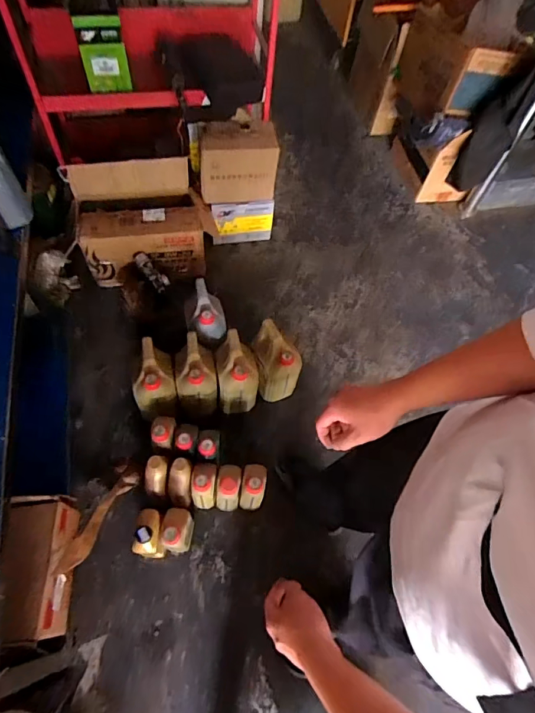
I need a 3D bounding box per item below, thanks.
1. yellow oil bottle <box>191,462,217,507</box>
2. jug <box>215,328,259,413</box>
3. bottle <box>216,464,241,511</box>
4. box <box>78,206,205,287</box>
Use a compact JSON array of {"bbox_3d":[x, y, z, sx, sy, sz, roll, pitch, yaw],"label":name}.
[{"bbox_3d":[-0.180,0.370,1.237,0.071,0.246,0.095,2,61,-5],"label":"yellow oil bottle"},{"bbox_3d":[-0.104,0.058,1.421,0.122,0.273,0.185,-7,62,-9],"label":"jug"},{"bbox_3d":[-0.110,0.376,1.230,0.066,0.198,0.112,5,61,-3],"label":"bottle"},{"bbox_3d":[-0.460,-0.415,1.617,0.426,0.249,0.146,-10,63,-11],"label":"box"}]

